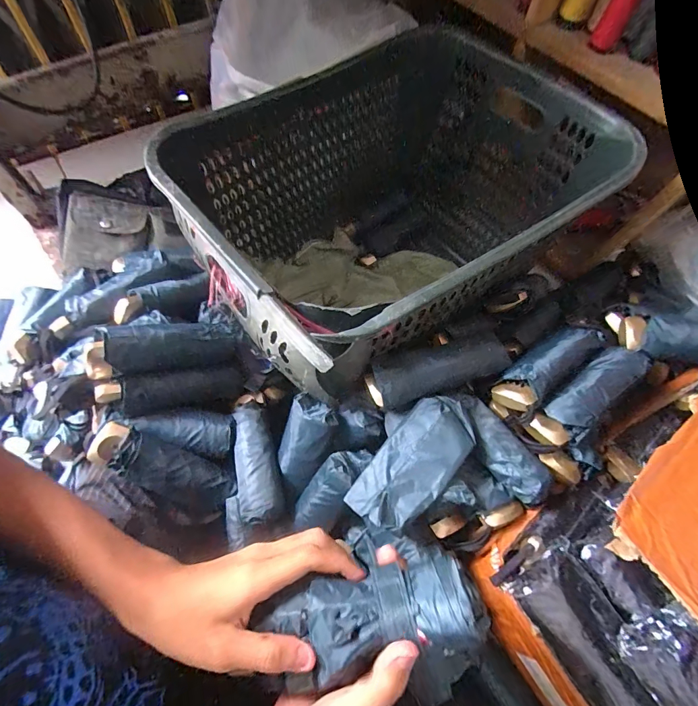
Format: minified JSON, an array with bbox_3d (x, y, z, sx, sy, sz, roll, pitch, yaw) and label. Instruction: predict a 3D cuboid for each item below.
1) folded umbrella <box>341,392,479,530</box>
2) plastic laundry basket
[{"bbox_3d":[0.073,0.121,0.418,0.077,0.046,0.151,37,67,16],"label":"folded umbrella"},{"bbox_3d":[0.069,-0.200,0.623,0.580,0.334,0.403,-31,68,-17],"label":"plastic laundry basket"}]

